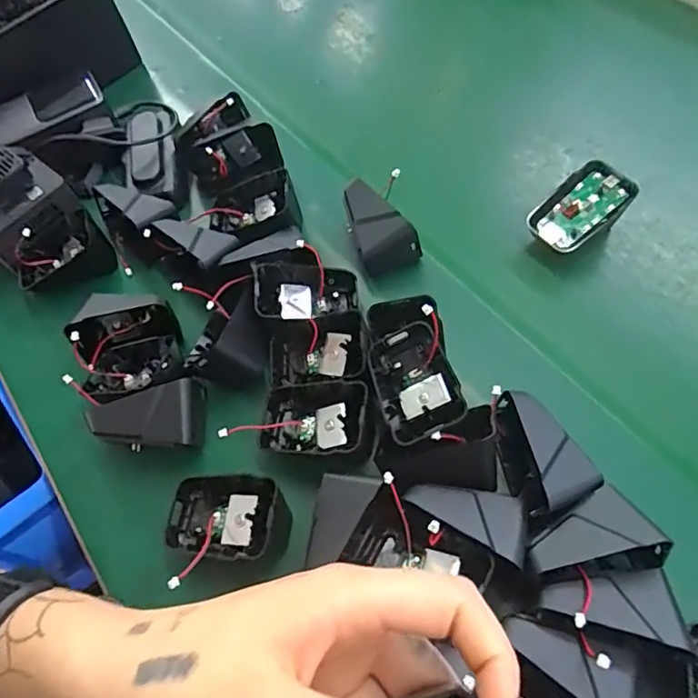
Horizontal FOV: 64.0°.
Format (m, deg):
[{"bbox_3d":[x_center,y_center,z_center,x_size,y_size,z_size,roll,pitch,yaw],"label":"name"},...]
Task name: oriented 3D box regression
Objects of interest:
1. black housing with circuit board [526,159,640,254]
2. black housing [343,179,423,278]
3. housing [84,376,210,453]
[{"bbox_3d":[0.166,-0.098,0.404,0.069,0.041,0.042,-31,62,-12],"label":"black housing with circuit board"},{"bbox_3d":[0.023,-0.089,0.400,0.044,0.041,0.053,-14,60,-3],"label":"black housing"},{"bbox_3d":[-0.118,0.049,0.345,0.066,0.045,0.039,-25,61,-9],"label":"housing"}]

